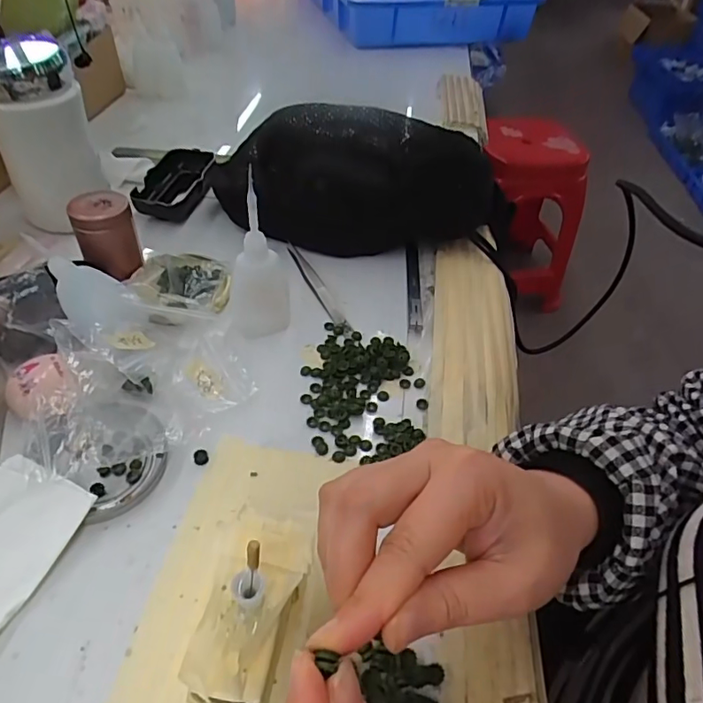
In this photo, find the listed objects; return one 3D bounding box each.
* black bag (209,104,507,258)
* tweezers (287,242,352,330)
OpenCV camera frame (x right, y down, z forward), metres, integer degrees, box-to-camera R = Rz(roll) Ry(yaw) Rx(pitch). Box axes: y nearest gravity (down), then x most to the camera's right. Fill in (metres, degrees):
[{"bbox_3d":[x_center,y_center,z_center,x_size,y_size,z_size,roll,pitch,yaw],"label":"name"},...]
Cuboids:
[{"bbox_3d":[0.018,-0.159,0.475,0.272,0.103,0.069,5,46,-2],"label":"black bag"},{"bbox_3d":[-0.033,-0.061,0.446,0.015,0.007,0.123,-16,50,-21],"label":"tweezers"}]

